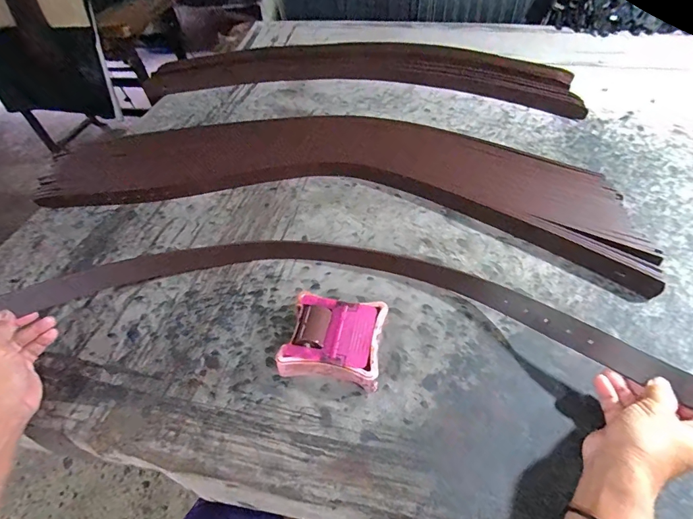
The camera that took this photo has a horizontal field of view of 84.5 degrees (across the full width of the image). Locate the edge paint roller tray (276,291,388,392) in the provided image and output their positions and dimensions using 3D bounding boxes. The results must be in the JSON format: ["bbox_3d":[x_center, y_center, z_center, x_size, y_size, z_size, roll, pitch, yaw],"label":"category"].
[{"bbox_3d":[-0.015,0.098,0.471,0.116,0.039,0.107,8,51,10],"label":"edge paint roller tray"}]

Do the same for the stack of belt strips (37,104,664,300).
[{"bbox_3d":[-0.022,-0.190,0.720,0.979,0.058,0.408,8,51,11],"label":"stack of belt strips"}]

